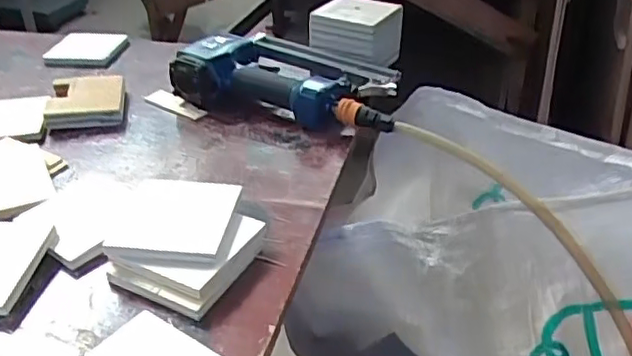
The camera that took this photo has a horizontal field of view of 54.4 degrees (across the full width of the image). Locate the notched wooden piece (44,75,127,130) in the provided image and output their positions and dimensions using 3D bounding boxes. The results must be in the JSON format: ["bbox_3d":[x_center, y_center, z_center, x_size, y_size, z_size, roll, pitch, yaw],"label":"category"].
[{"bbox_3d":[-0.257,-0.085,0.693,0.081,0.026,0.087,-5,32,-6],"label":"notched wooden piece"}]

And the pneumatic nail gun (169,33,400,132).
[{"bbox_3d":[-0.027,-0.117,0.724,0.256,0.071,0.131,11,36,16],"label":"pneumatic nail gun"}]

